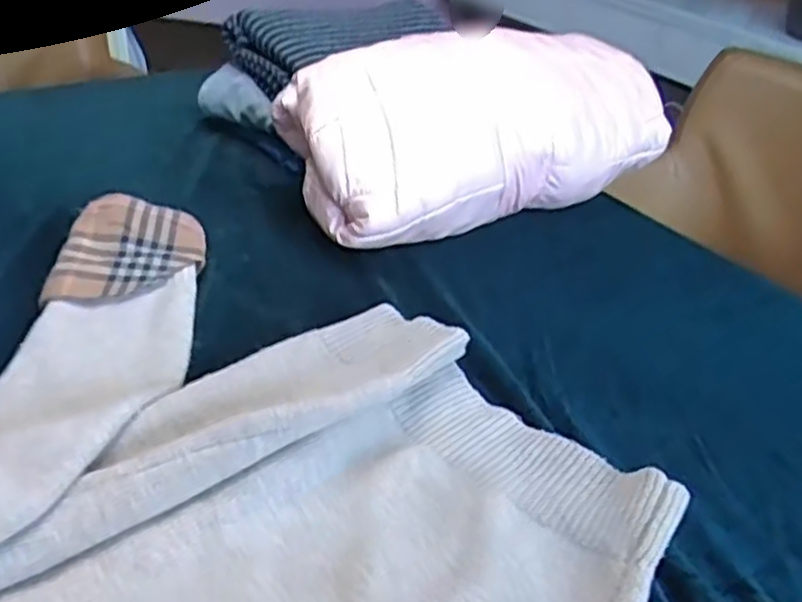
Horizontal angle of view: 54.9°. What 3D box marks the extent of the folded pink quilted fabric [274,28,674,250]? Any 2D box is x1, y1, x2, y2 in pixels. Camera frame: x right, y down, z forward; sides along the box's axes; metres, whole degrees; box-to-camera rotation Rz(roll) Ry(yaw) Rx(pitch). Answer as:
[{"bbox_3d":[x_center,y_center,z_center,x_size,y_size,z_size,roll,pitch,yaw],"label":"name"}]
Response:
[{"bbox_3d":[0.115,-0.189,0.833,0.507,0.164,0.169,-18,40,-33],"label":"folded pink quilted fabric"}]

